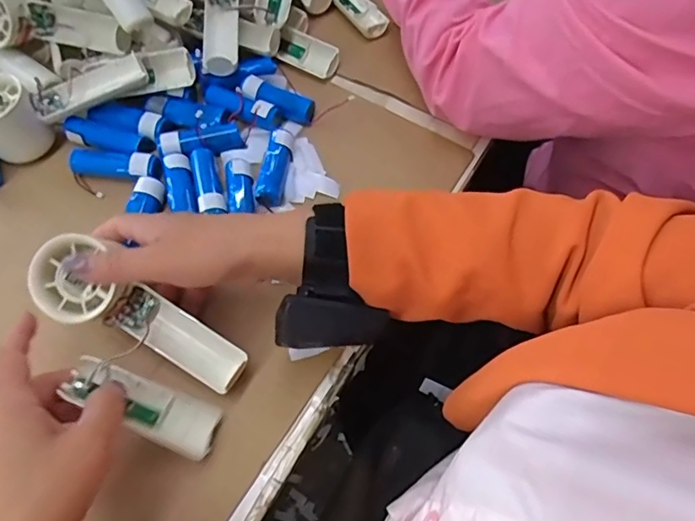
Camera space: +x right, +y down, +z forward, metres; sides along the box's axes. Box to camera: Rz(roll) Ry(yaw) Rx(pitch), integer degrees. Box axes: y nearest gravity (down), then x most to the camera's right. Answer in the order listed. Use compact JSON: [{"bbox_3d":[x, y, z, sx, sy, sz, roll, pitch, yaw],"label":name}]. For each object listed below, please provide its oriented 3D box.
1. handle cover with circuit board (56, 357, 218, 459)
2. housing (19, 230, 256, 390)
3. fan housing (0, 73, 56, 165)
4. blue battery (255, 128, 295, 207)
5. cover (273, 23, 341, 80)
[{"bbox_3d":[-0.128,0.092,0.337,0.094,0.016,0.036,32,62,-11],"label":"handle cover with circuit board"},{"bbox_3d":[-0.139,0.037,0.354,0.150,0.036,0.049,31,62,-10],"label":"housing"},{"bbox_3d":[-0.292,-0.117,0.448,0.052,0.052,0.055,1,60,-2],"label":"fan housing"},{"bbox_3d":[-0.062,-0.081,0.455,0.021,0.020,0.073,9,61,3],"label":"blue battery"},{"bbox_3d":[-0.041,-0.207,0.527,0.066,0.024,0.029,25,63,11],"label":"cover"}]

